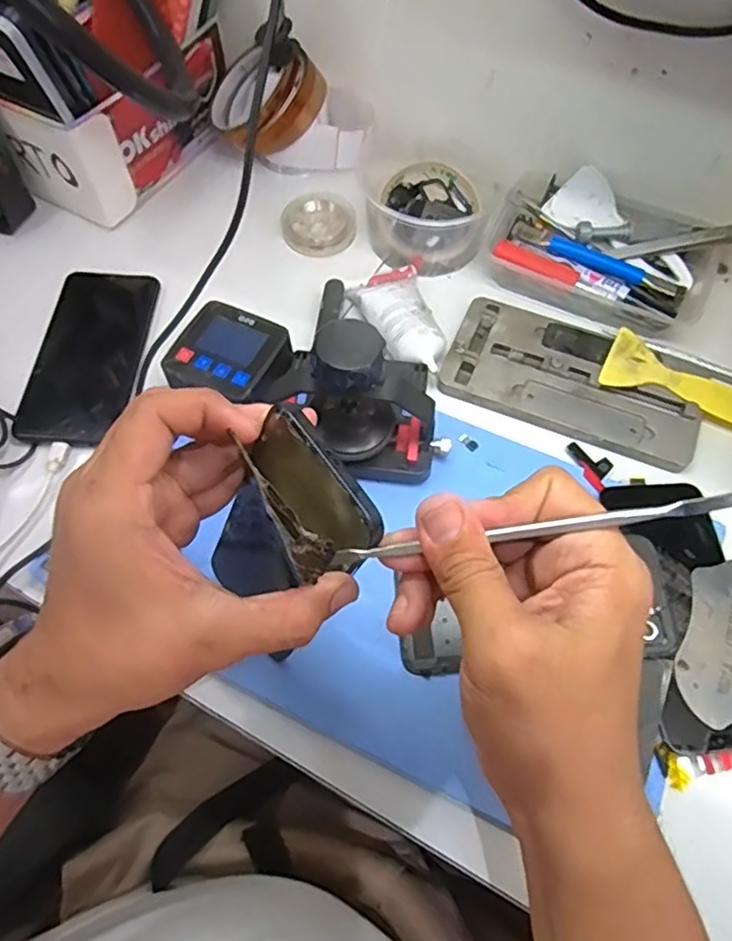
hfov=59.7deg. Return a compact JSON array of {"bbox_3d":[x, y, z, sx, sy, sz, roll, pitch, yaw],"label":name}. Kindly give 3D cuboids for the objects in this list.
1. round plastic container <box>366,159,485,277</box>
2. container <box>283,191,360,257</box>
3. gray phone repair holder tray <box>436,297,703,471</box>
[{"bbox_3d":[0.048,-0.212,0.516,0.091,0.053,0.098,2,63,1],"label":"round plastic container"},{"bbox_3d":[-0.038,-0.209,0.538,0.062,0.023,0.051,-2,63,-1],"label":"container"},{"bbox_3d":[0.148,-0.066,0.458,0.178,0.009,0.090,23,65,12],"label":"gray phone repair holder tray"}]

